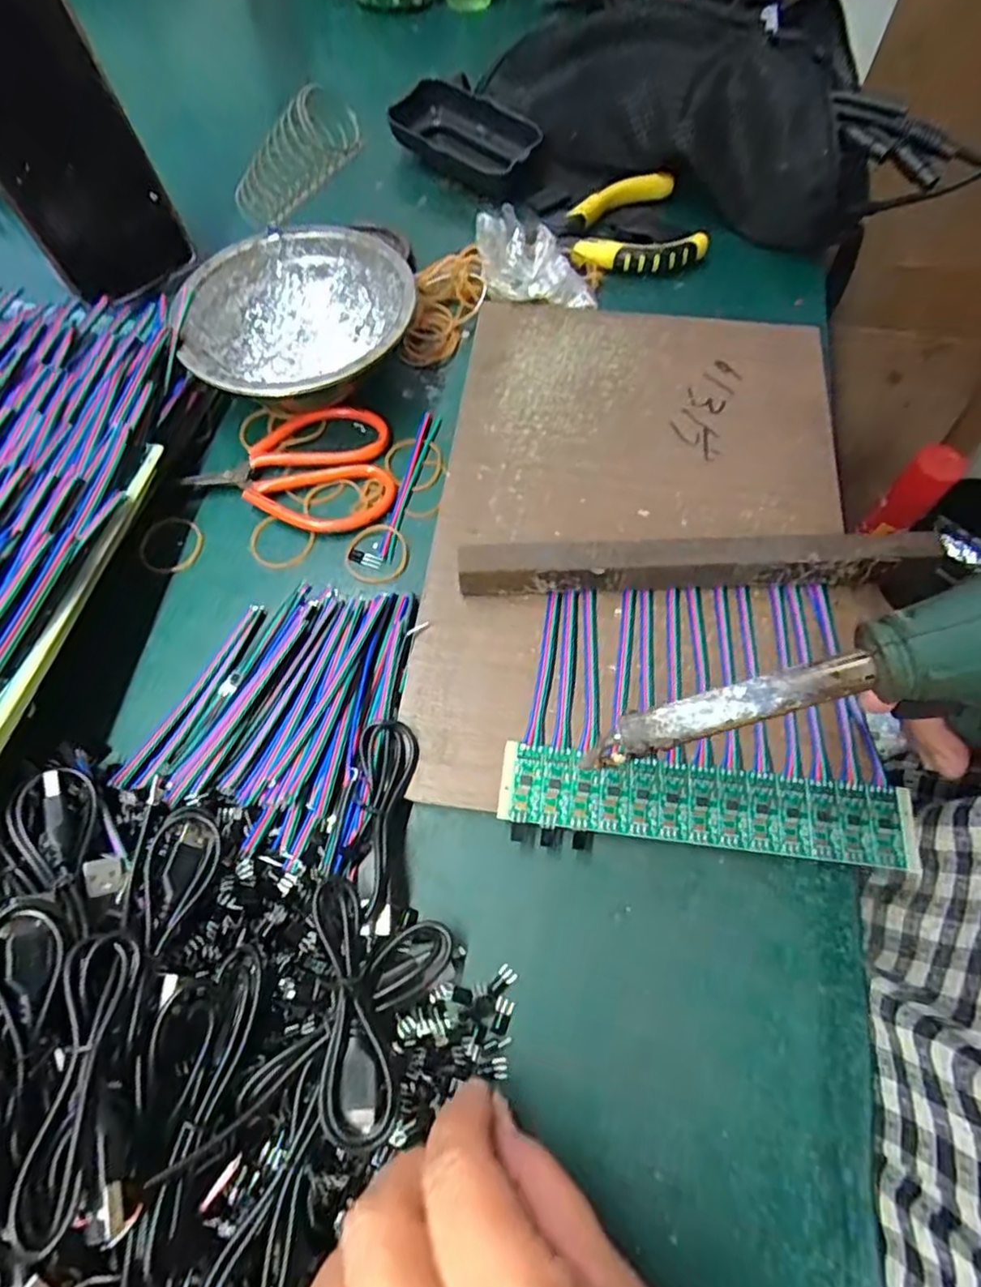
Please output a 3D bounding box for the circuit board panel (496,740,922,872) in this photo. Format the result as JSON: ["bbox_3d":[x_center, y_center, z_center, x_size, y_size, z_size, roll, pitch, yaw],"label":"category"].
[{"bbox_3d":[0.087,0.066,0.262,0.163,0.009,0.031,7,66,3],"label":"circuit board panel"}]

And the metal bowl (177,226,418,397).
[{"bbox_3d":[-0.104,-0.178,0.361,0.120,0.043,0.127,0,65,0],"label":"metal bowl"}]

